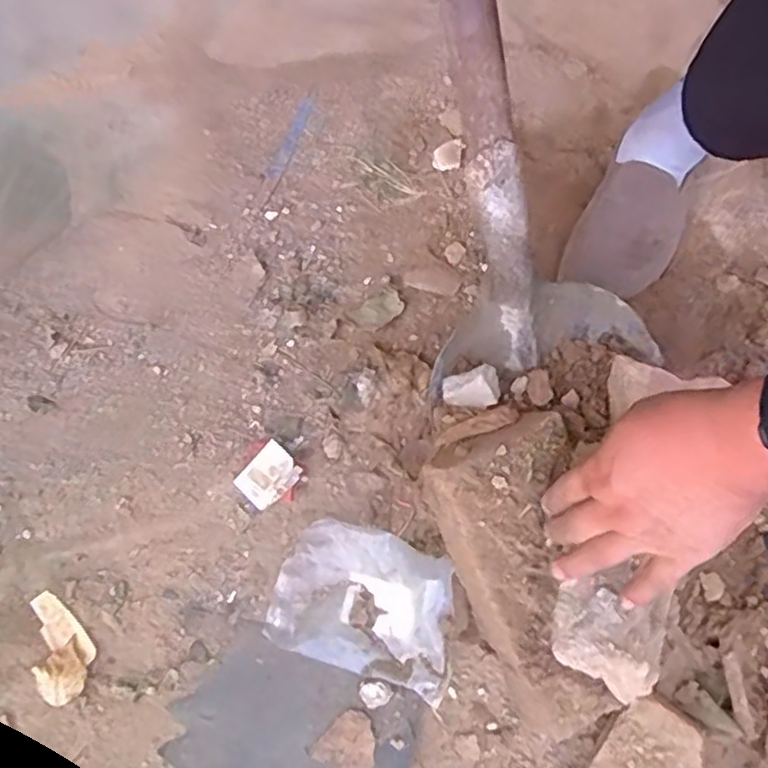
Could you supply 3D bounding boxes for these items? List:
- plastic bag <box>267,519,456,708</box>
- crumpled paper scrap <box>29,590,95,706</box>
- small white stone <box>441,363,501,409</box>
[{"bbox_3d":[-0.017,0.192,0.587,0.160,0.032,0.117,14,81,20],"label":"plastic bag"},{"bbox_3d":[-0.292,0.237,0.603,0.049,0.013,0.095,-12,71,-2],"label":"crumpled paper scrap"},{"bbox_3d":[0.072,0.005,0.556,0.045,0.041,0.027,-2,71,1],"label":"small white stone"}]

